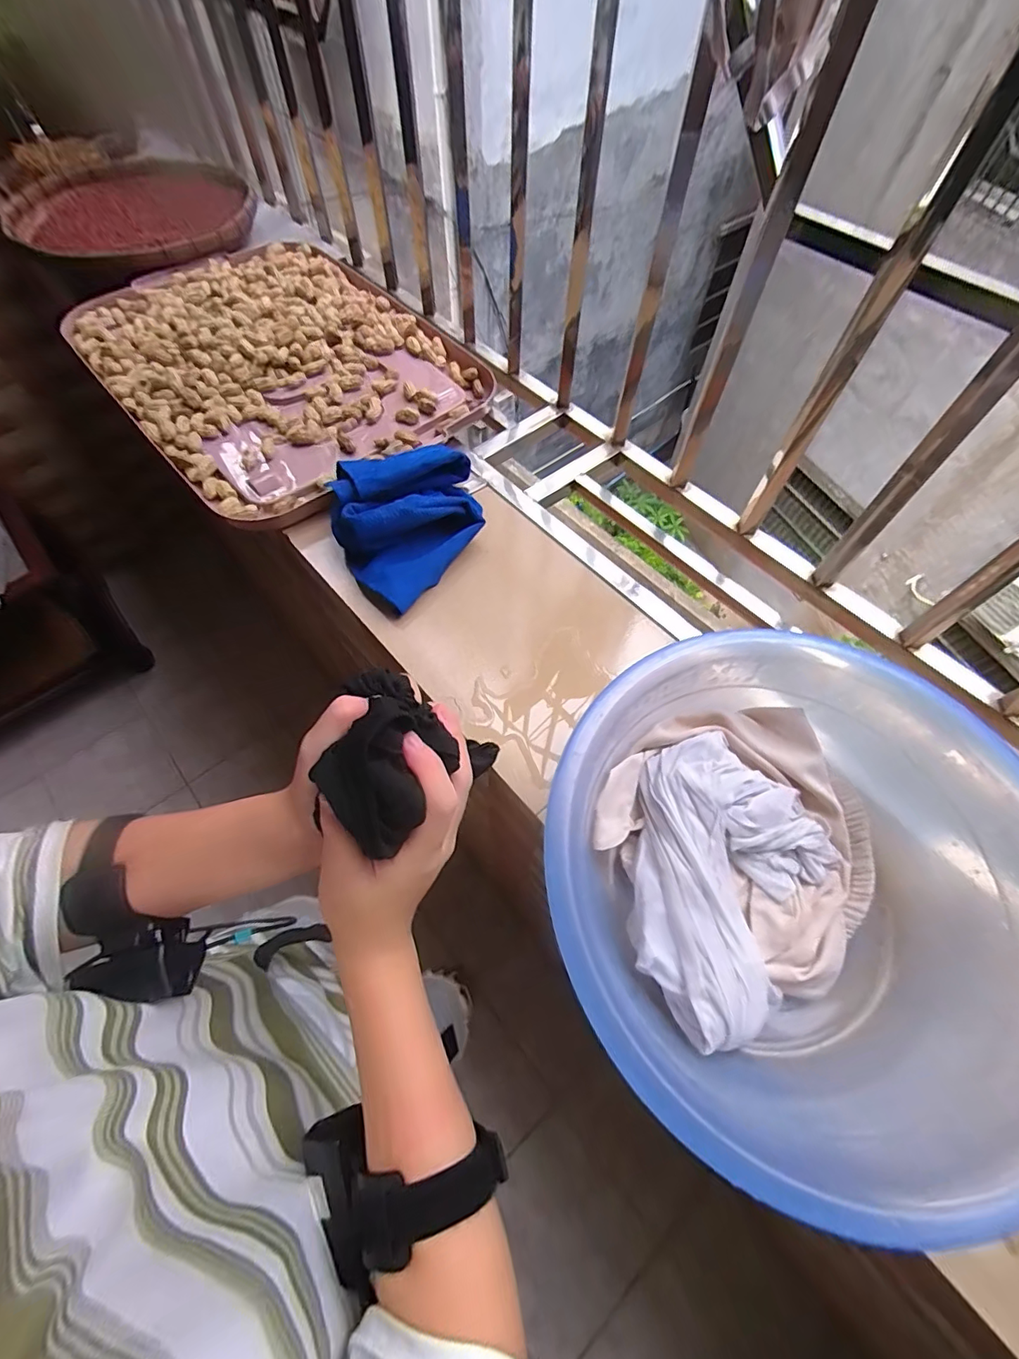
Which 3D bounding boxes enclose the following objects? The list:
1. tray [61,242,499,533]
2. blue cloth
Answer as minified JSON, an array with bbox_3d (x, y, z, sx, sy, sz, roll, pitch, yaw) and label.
[{"bbox_3d":[-0.329,-0.460,0.725,0.421,0.042,0.558,-37,68,-19],"label":"tray"},{"bbox_3d":[-0.106,-0.175,0.551,0.158,0.055,0.167,-18,63,-11],"label":"blue cloth"}]

